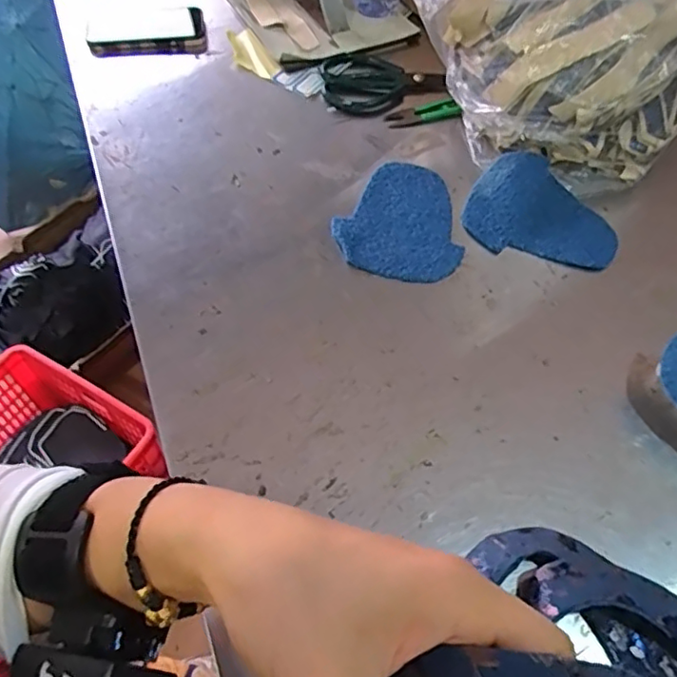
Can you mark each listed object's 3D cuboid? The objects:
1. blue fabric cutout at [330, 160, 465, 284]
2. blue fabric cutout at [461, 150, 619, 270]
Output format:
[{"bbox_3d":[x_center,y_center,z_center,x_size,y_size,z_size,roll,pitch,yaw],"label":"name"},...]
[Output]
[{"bbox_3d":[0.074,-0.120,0.609,0.124,0.005,0.161,28,58,14],"label":"blue fabric cutout"},{"bbox_3d":[0.212,-0.129,0.609,0.150,0.024,0.121,26,58,12],"label":"blue fabric cutout"}]

